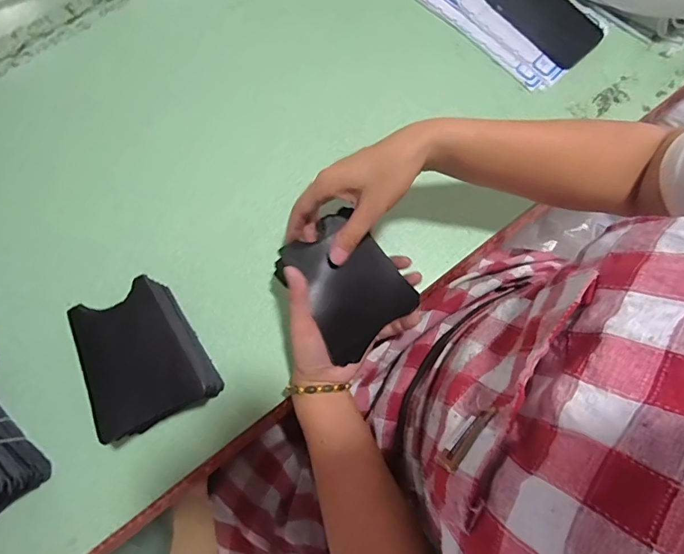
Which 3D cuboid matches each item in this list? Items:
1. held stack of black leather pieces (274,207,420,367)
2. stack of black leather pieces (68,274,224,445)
[{"bbox_3d":[0.003,0.006,0.418,0.093,0.031,0.115,-39,107,-9],"label":"held stack of black leather pieces"},{"bbox_3d":[-0.187,0.077,0.417,0.091,0.070,0.123,-30,80,-8],"label":"stack of black leather pieces"}]

